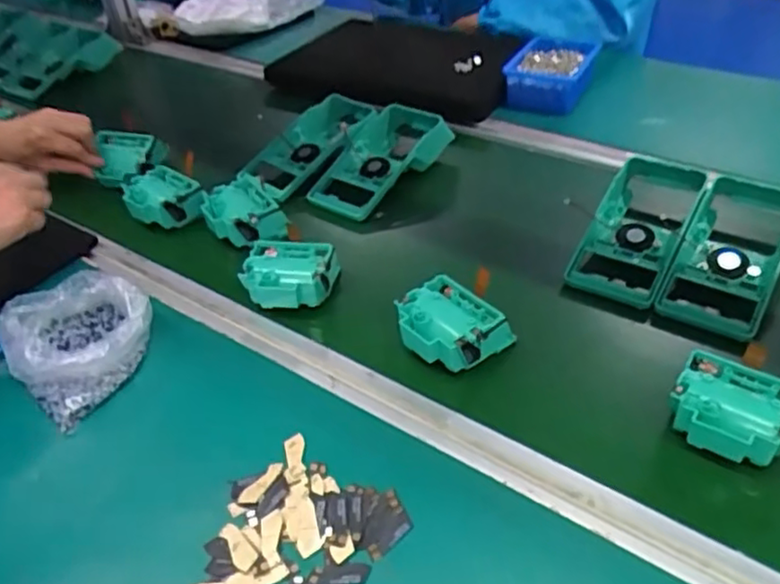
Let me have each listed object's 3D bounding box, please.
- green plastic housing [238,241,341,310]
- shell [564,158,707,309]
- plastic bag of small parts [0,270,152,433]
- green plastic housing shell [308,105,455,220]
[{"bbox_3d":[-0.088,-0.015,0.601,0.080,0.037,0.055,-1,41,7],"label":"green plastic housing"},{"bbox_3d":[0.238,-0.063,0.635,0.081,0.044,0.185,19,46,26],"label":"shell"},{"bbox_3d":[-0.259,0.035,0.552,0.127,0.045,0.113,26,49,31],"label":"plastic bag of small parts"},{"bbox_3d":[-0.012,-0.157,0.766,0.100,0.045,0.186,18,45,25],"label":"green plastic housing shell"}]

